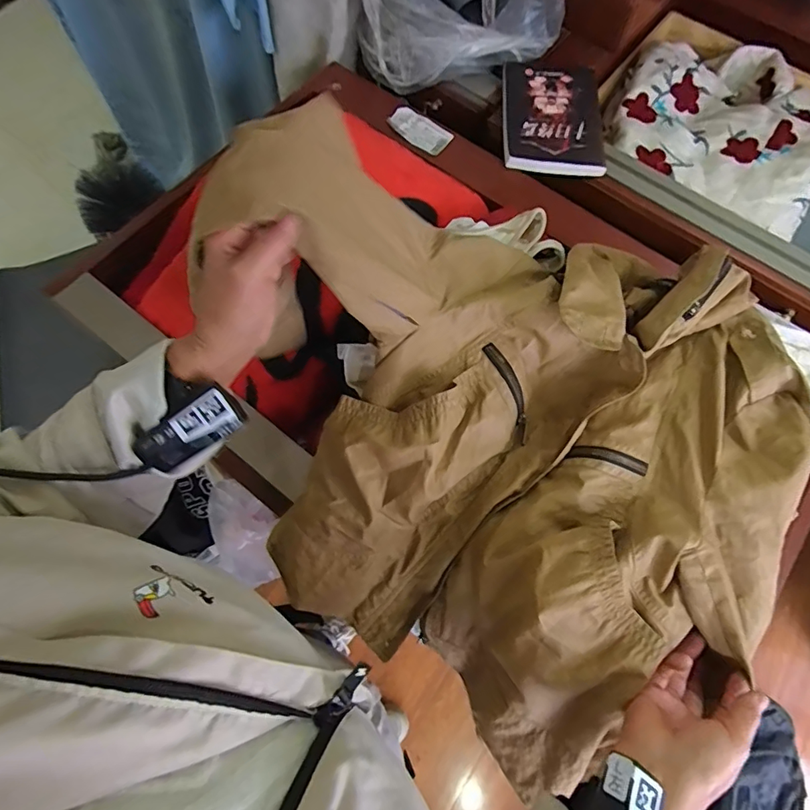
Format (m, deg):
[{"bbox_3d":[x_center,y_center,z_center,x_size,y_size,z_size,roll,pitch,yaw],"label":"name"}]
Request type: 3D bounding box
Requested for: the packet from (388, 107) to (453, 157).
[{"bbox_3d":[0.022,-0.403,0.692,0.094,0.017,0.048,30,73,8],"label":"packet"}]

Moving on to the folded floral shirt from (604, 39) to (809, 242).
[{"bbox_3d":[0.533,-0.460,0.784,0.370,0.075,0.396,30,73,8],"label":"folded floral shirt"}]

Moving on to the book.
[{"bbox_3d":[0.218,-0.426,0.704,0.140,0.022,0.195,4,71,0],"label":"book"}]

